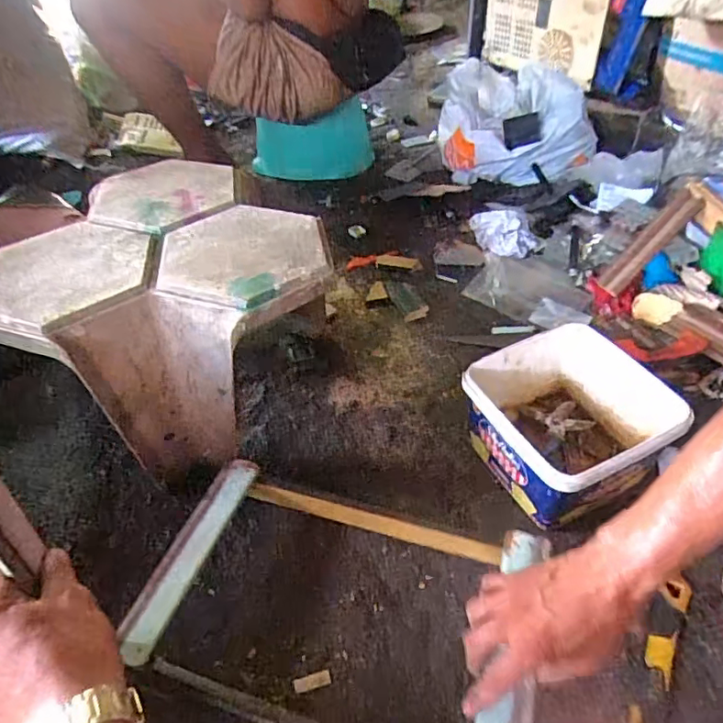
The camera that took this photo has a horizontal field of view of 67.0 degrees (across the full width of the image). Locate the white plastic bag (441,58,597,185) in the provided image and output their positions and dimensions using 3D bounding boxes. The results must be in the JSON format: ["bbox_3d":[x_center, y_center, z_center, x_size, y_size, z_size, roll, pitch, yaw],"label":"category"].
[{"bbox_3d":[0.349,-0.526,1.226,0.327,0.246,0.181,3,44,5],"label":"white plastic bag"}]

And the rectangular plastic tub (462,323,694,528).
[{"bbox_3d":[0.242,0.082,0.669,0.193,0.146,0.198,-22,47,-19],"label":"rectangular plastic tub"}]

